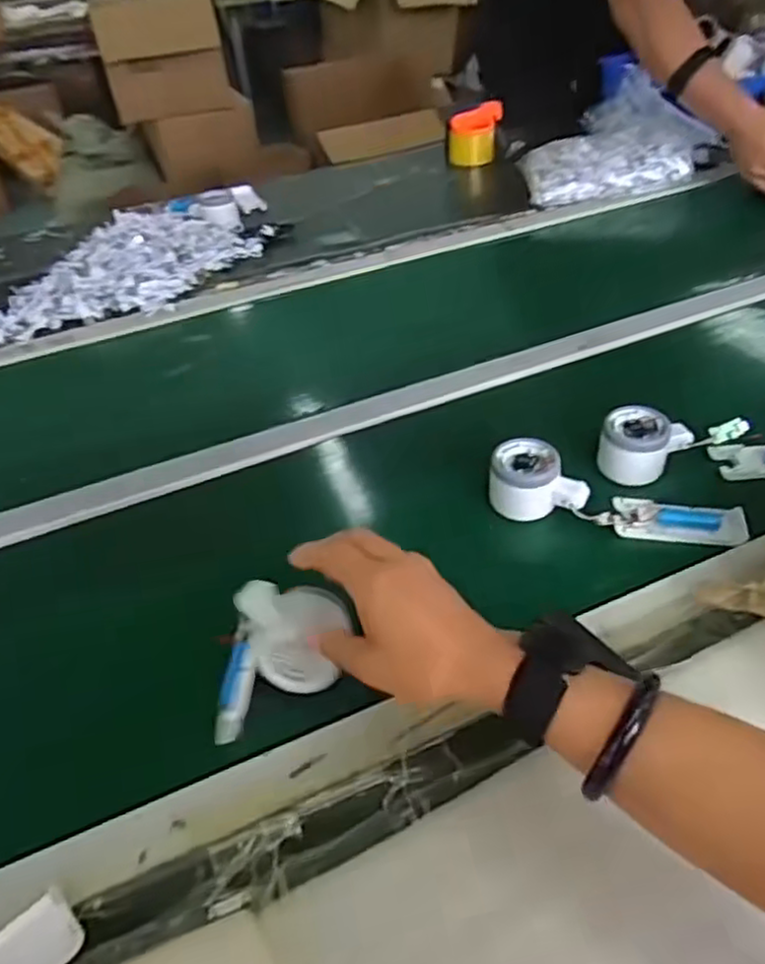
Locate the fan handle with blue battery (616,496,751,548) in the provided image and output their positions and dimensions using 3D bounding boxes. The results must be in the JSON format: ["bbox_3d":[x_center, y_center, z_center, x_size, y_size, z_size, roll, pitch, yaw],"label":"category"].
[{"bbox_3d":[0.254,0.034,0.592,0.105,0.012,0.044,8,43,13],"label":"fan handle with blue battery"}]

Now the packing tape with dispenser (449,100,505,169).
[{"bbox_3d":[0.180,-0.662,1.325,0.102,0.091,0.104,6,42,11],"label":"packing tape with dispenser"}]

